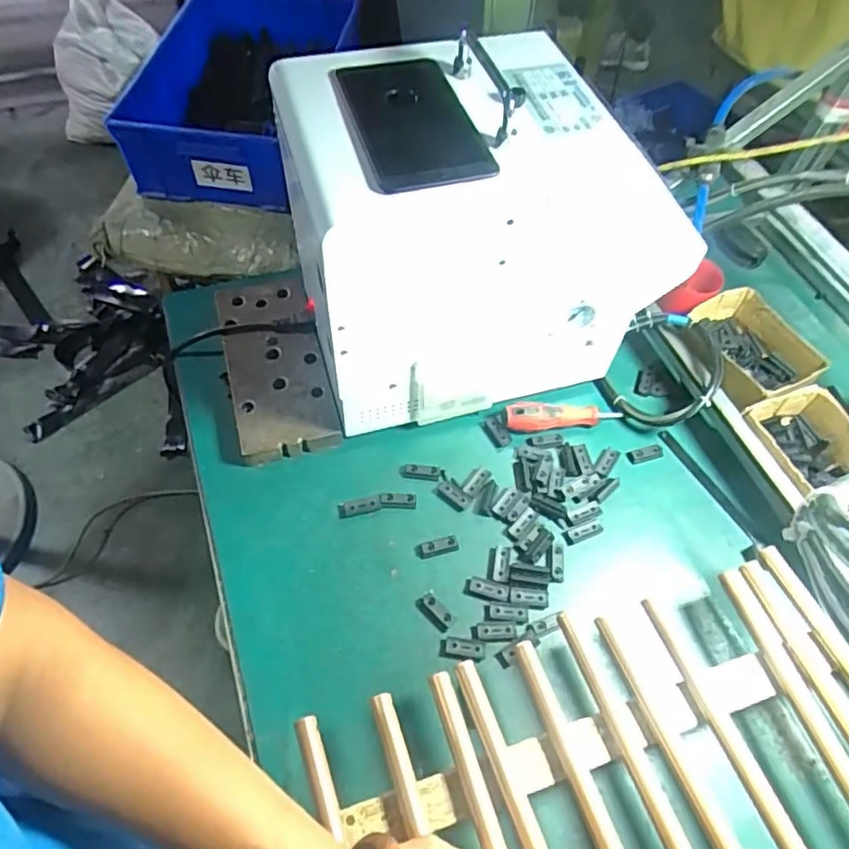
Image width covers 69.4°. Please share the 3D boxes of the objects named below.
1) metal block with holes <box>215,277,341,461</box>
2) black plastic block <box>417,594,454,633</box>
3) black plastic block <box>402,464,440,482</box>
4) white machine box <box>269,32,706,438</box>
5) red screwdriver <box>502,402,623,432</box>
[{"bbox_3d":[-0.163,-0.068,0.681,0.110,0.036,0.232,-13,60,-10],"label":"metal block with holes"},{"bbox_3d":[0.010,0.166,0.546,0.018,0.005,0.035,-37,67,-22],"label":"black plastic block"},{"bbox_3d":[-0.004,0.049,0.626,0.037,0.005,0.016,5,58,1],"label":"black plastic block"},{"bbox_3d":[0.054,-0.178,0.600,0.324,0.306,0.220,-15,60,-11],"label":"white machine box"},{"bbox_3d":[0.148,-0.009,0.648,0.125,0.028,0.023,-2,58,-4],"label":"red screwdriver"}]

